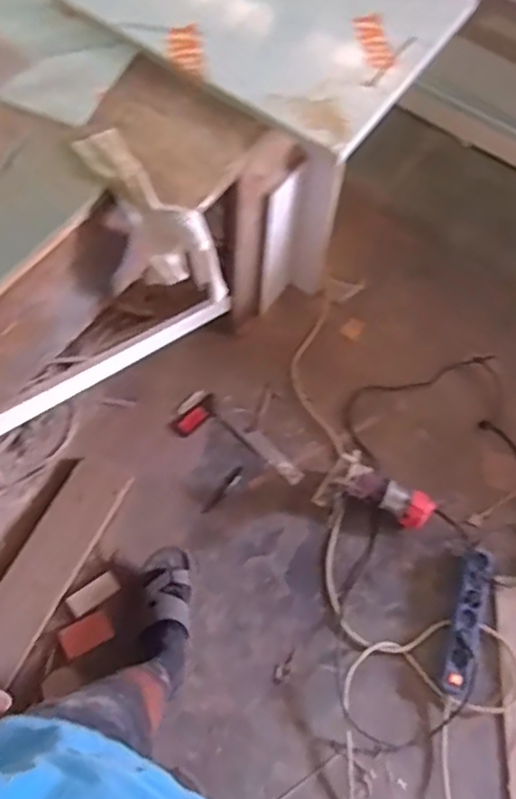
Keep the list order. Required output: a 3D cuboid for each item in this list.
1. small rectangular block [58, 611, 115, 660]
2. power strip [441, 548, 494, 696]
[{"bbox_3d":[-0.361,0.494,1.392,0.106,0.012,0.062,-24,69,-13],"label":"small rectangular block"},{"bbox_3d":[0.438,0.465,1.393,0.066,0.054,0.298,20,66,5],"label":"power strip"}]

